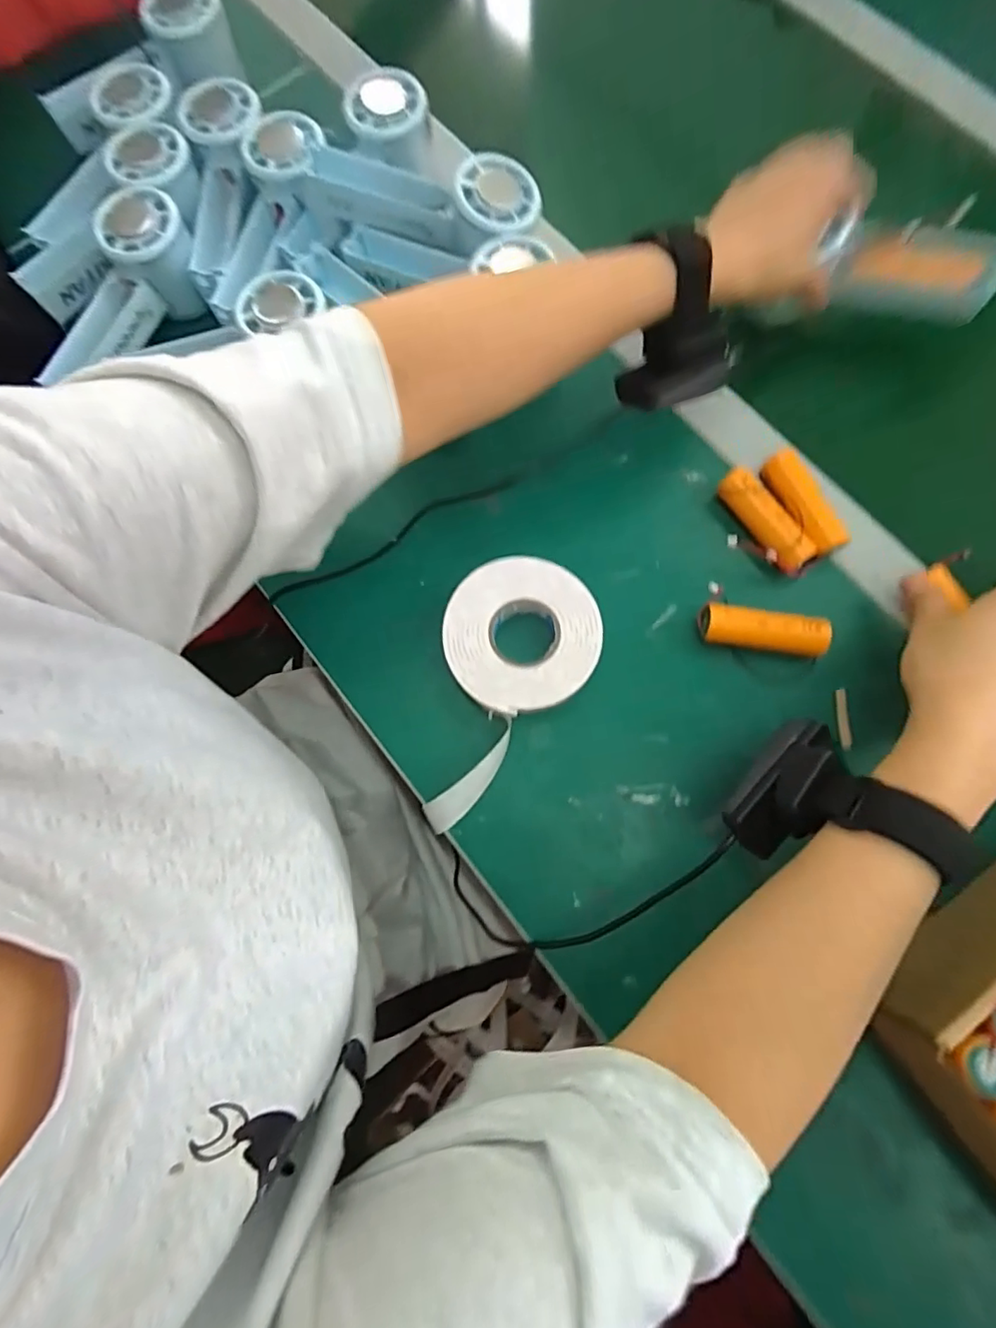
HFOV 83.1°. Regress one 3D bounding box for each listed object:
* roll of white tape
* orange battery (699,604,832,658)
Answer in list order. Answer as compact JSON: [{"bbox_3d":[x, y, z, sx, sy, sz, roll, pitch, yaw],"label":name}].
[{"bbox_3d":[-0.008,0.008,0.341,0.090,0.021,0.161,42,81,9],"label":"roll of white tape"},{"bbox_3d":[0.162,-0.020,0.344,0.073,0.022,0.022,10,77,3],"label":"orange battery"}]

